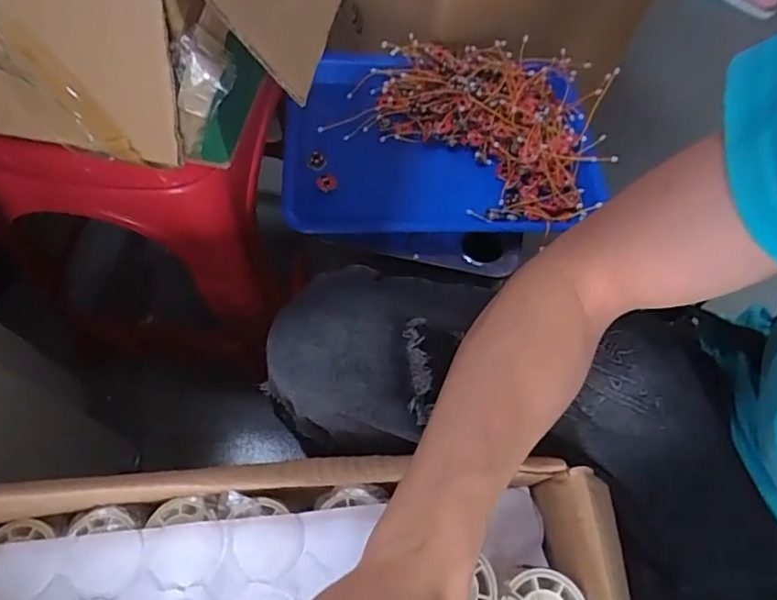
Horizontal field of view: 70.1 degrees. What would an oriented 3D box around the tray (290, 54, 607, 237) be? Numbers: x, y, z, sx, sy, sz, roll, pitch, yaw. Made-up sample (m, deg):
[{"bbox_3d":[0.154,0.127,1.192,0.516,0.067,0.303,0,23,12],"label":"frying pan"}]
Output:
[{"bbox_3d":[0.062,-0.176,0.609,0.341,0.042,0.256,-1,63,-4],"label":"tray"}]

